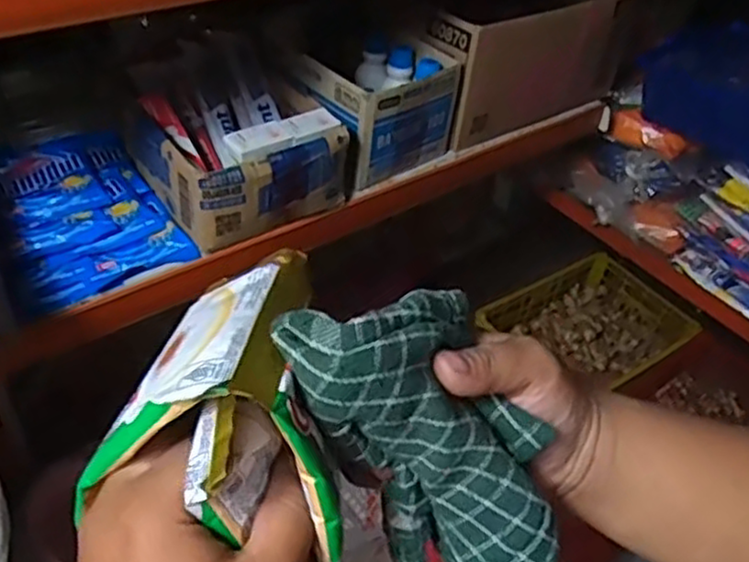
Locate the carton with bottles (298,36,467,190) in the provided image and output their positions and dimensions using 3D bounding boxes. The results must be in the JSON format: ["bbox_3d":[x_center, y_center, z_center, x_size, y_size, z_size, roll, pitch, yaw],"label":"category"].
[{"bbox_3d":[-0.004,-0.211,0.853,0.148,0.115,0.156,36,51,28],"label":"carton with bottles"}]

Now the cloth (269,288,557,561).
[{"bbox_3d":[0.029,0.074,0.301,0.066,0.178,0.073,-13,32,34],"label":"cloth"}]

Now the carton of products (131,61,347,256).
[{"bbox_3d":[-0.144,-0.146,0.770,0.183,0.097,0.186,-25,51,-29],"label":"carton of products"}]

